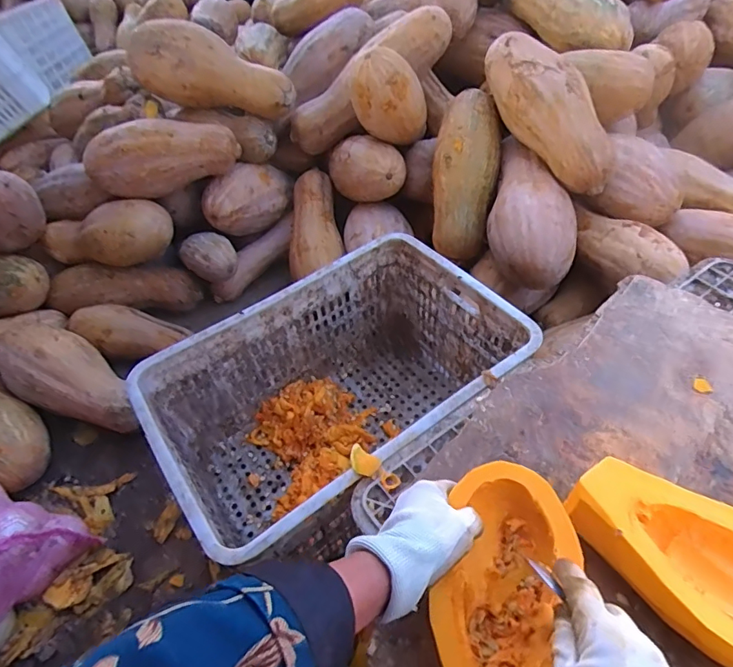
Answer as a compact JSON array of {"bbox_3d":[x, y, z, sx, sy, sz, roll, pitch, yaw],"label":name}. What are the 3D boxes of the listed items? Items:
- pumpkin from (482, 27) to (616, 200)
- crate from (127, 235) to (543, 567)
[{"bbox_3d":[0.344,-0.415,0.907,0.113,0.108,0.343,-29,83,-19],"label":"pumpkin"},{"bbox_3d":[-0.034,0.126,0.788,0.514,0.284,0.342,-32,53,-21],"label":"crate"}]

